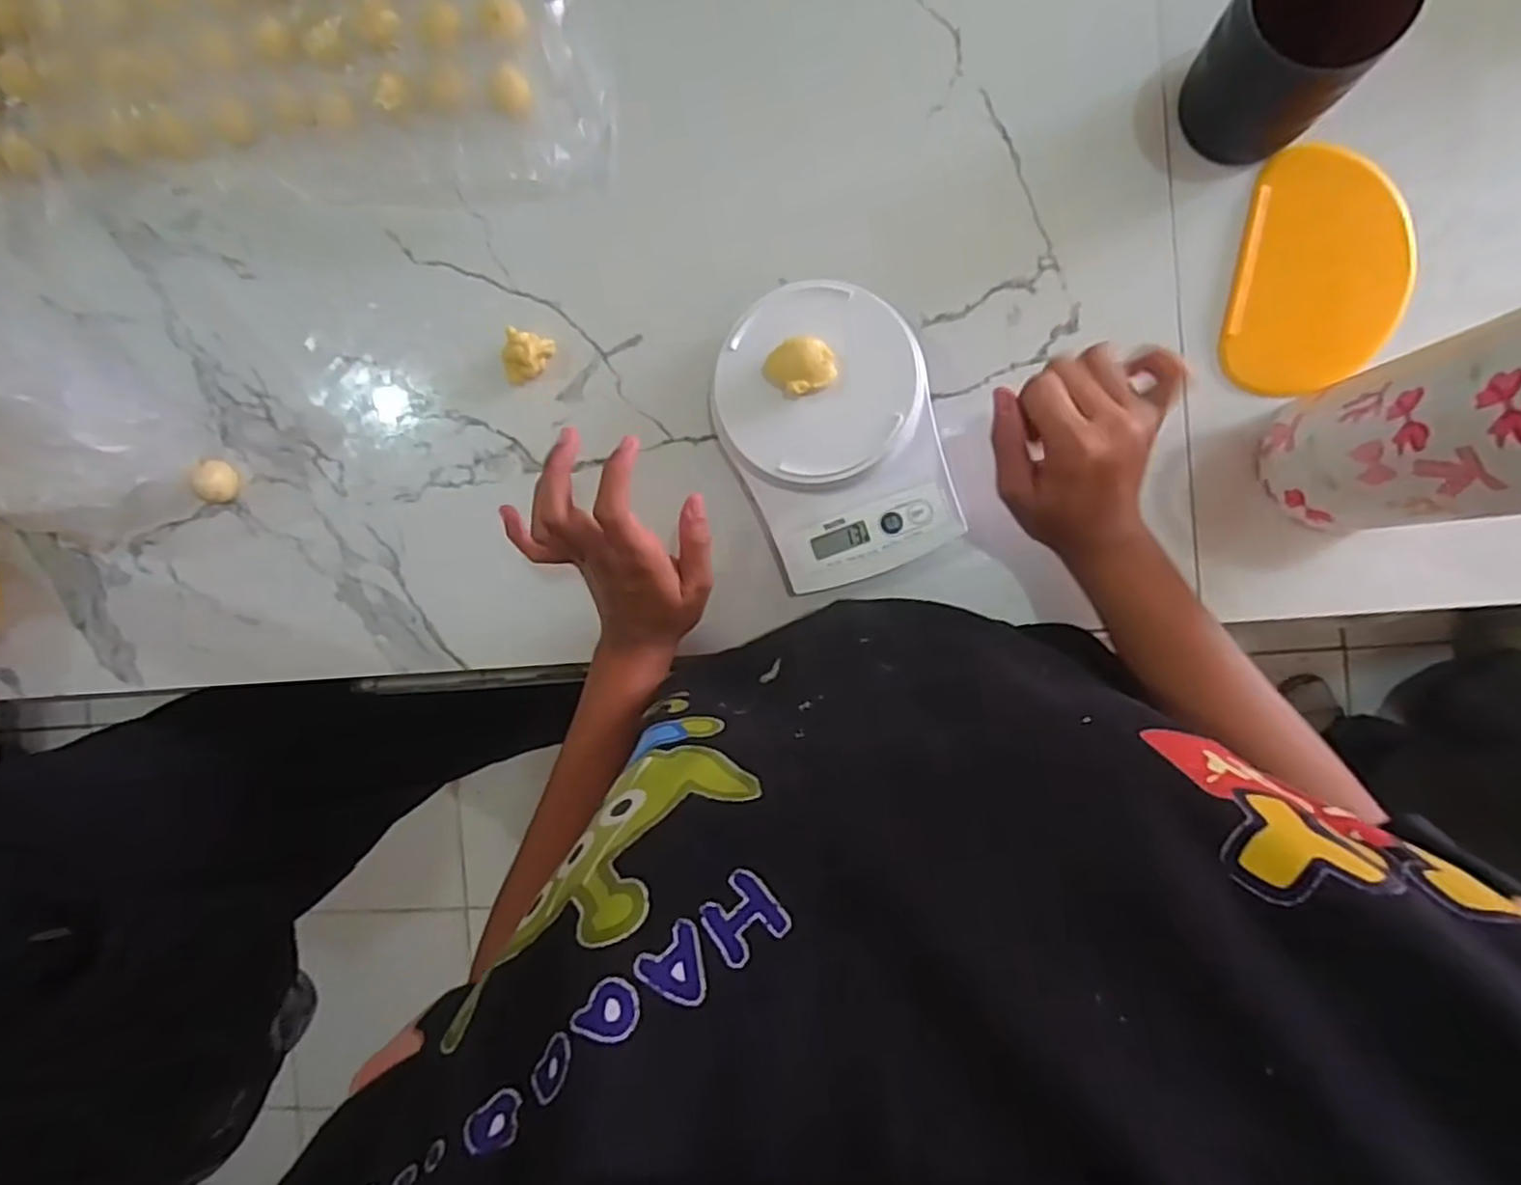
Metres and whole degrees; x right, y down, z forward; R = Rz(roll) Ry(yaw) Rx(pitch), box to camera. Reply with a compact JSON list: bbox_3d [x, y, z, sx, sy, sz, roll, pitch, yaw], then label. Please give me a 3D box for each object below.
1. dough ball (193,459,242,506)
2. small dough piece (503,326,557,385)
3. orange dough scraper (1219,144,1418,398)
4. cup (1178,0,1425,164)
[{"bbox_3d":[-0.404,-0.082,0.535,0.025,0.022,0.031,7,92,7],"label":"dough ball"},{"bbox_3d":[-0.165,-0.164,0.500,0.023,0.027,0.037,25,94,6],"label":"small dough piece"},{"bbox_3d":[0.352,-0.198,0.445,0.101,0.006,0.148,10,92,7],"label":"orange dough scraper"},{"bbox_3d":[0.293,-0.302,0.401,0.076,0.096,0.078,0,91,7],"label":"cup"}]

